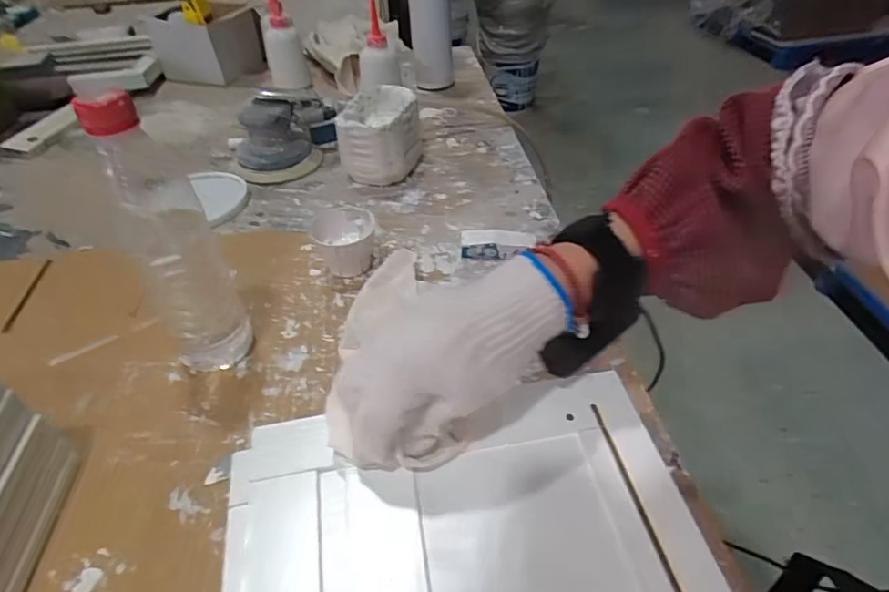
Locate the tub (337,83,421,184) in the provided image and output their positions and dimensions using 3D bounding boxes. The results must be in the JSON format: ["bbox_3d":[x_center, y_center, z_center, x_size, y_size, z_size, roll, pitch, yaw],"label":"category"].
[{"bbox_3d":[-0.081,-0.201,0.672,0.100,0.086,0.125,-7,42,-5],"label":"tub"}]

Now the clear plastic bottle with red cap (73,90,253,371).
[{"bbox_3d":[-0.191,-0.032,0.383,0.052,0.222,0.053,-24,46,-23],"label":"clear plastic bottle with red cap"}]

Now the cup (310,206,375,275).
[{"bbox_3d":[-0.099,-0.056,0.536,0.059,0.049,0.064,-26,47,-24],"label":"cup"}]

